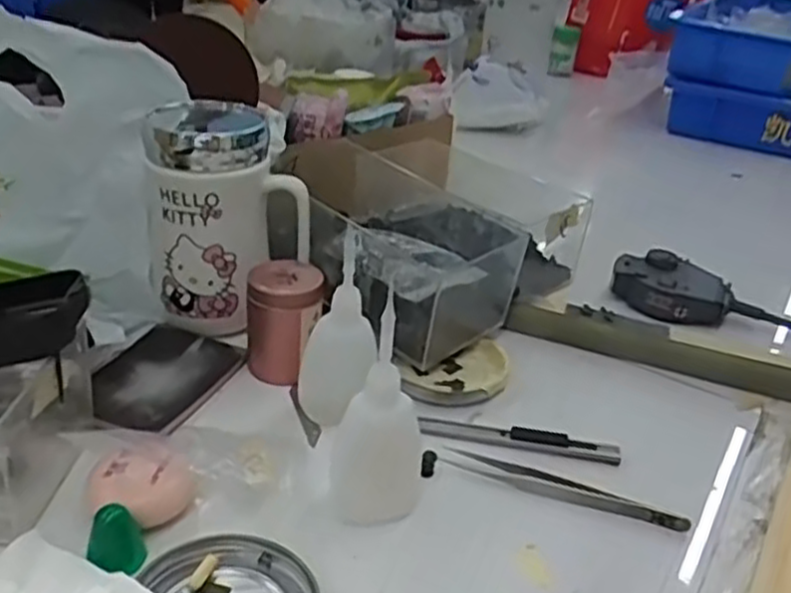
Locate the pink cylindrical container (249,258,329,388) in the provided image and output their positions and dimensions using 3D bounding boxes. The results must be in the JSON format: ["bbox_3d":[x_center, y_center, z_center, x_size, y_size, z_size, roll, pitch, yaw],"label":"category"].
[{"bbox_3d":[-0.067,0.014,0.471,0.044,0.063,0.037,3,29,-7],"label":"pink cylindrical container"}]

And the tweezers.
[{"bbox_3d":[0.086,0.100,0.403,0.127,0.009,0.014,17,31,18],"label":"tweezers"}]

